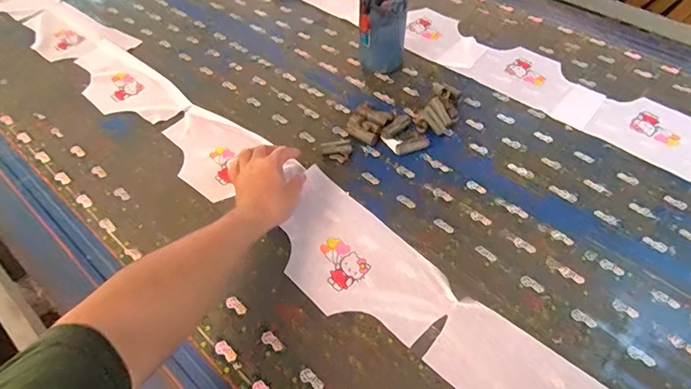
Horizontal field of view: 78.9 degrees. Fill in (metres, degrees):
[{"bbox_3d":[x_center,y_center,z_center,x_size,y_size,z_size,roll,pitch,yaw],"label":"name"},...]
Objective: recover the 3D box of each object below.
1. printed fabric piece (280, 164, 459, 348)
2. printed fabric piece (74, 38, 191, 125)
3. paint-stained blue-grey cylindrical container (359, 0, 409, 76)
[{"bbox_3d":[0.007,0.096,0.635,0.164,0.017,0.300,-38,61,-24],"label":"printed fabric piece"},{"bbox_3d":[-0.463,-0.230,0.877,0.316,0.015,0.138,36,62,25],"label":"printed fabric piece"},{"bbox_3d":[0.076,-0.333,0.844,0.093,0.177,0.081,5,53,5],"label":"paint-stained blue-grey cylindrical container"}]

